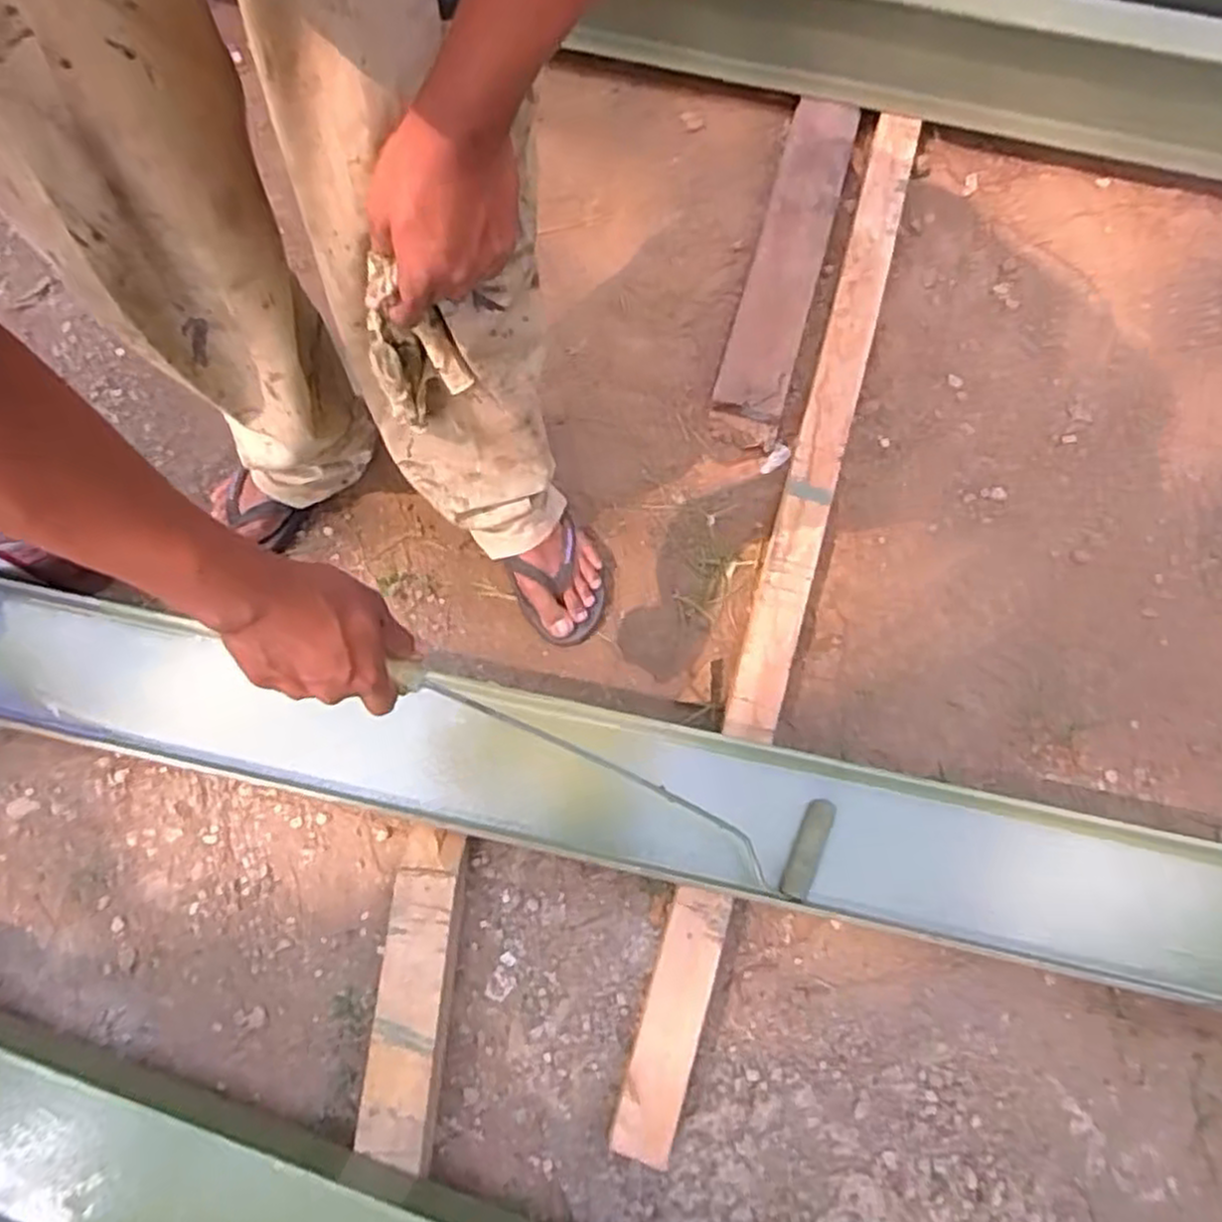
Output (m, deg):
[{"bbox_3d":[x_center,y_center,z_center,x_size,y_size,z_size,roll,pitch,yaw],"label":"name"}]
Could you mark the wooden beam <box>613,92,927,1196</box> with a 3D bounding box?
[{"bbox_3d":[0.223,-0.091,0.960,0.076,0.050,1.373,16,74,4],"label":"wooden beam"}]

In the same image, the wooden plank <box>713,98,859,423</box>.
[{"bbox_3d":[0.249,-0.504,1.087,0.101,0.042,0.545,16,74,4],"label":"wooden plank"}]

